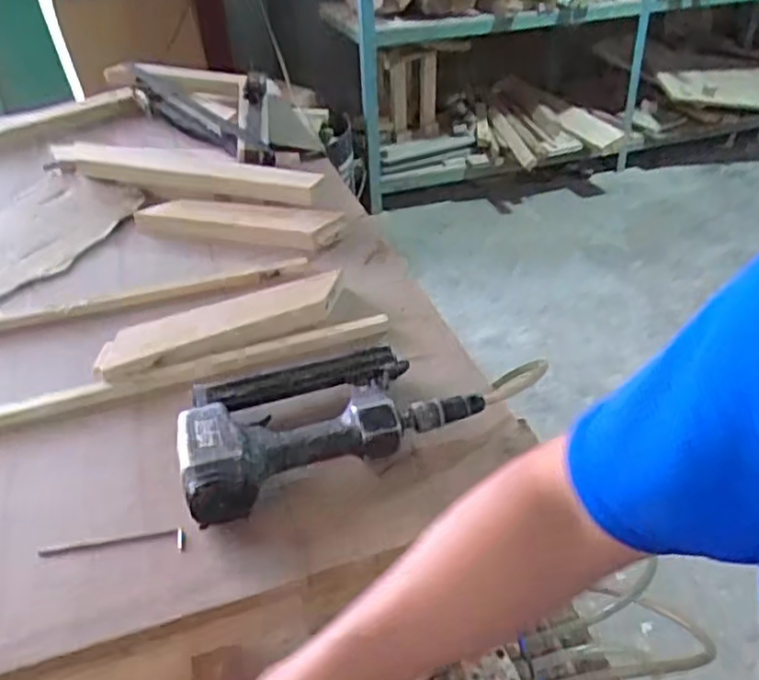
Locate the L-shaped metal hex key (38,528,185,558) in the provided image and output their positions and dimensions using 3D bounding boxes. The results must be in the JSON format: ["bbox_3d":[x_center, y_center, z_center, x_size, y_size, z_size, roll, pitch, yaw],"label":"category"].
[{"bbox_3d":[-0.228,0.174,0.607,0.124,0.009,0.024,-4,37,-3],"label":"L-shaped metal hex key"}]

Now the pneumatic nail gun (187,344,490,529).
[{"bbox_3d":[-0.068,0.062,0.690,0.268,0.063,0.178,-19,38,-20],"label":"pneumatic nail gun"}]

